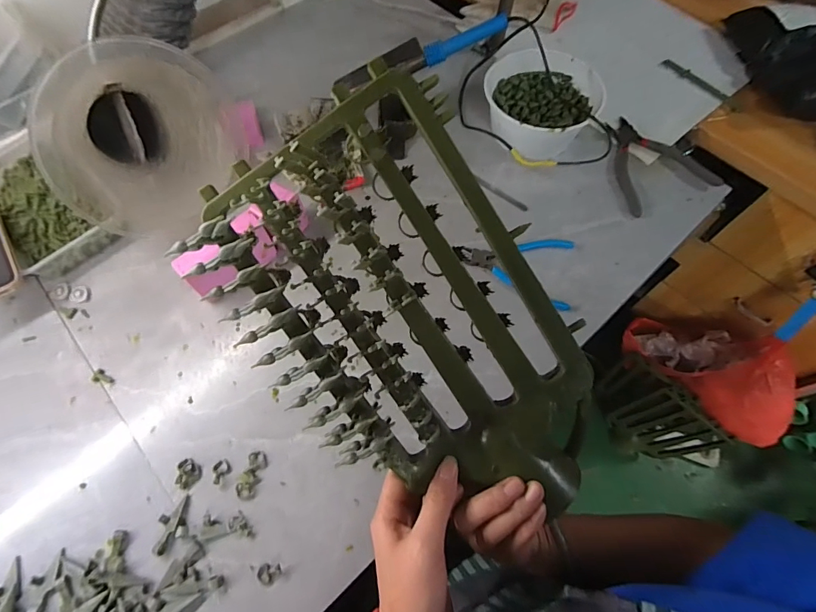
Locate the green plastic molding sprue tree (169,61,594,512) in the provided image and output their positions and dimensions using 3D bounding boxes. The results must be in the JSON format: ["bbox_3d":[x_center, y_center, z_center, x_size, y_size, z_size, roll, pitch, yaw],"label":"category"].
[{"bbox_3d":[0.005,0.019,0.315,0.197,0.046,0.325,-34,99,1],"label":"green plastic molding sprue tree"}]

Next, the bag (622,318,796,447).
[{"bbox_3d":[0.629,0.125,0.827,0.109,0.208,0.296,-39,71,-17],"label":"bag"}]

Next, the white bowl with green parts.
[{"bbox_3d":[0.193,-0.302,0.629,0.165,0.061,0.177,0,65,0],"label":"white bowl with green parts"}]

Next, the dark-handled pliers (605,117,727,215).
[{"bbox_3d":[0.352,-0.217,0.623,0.142,0.010,0.159,-22,67,-10],"label":"dark-handled pliers"}]

